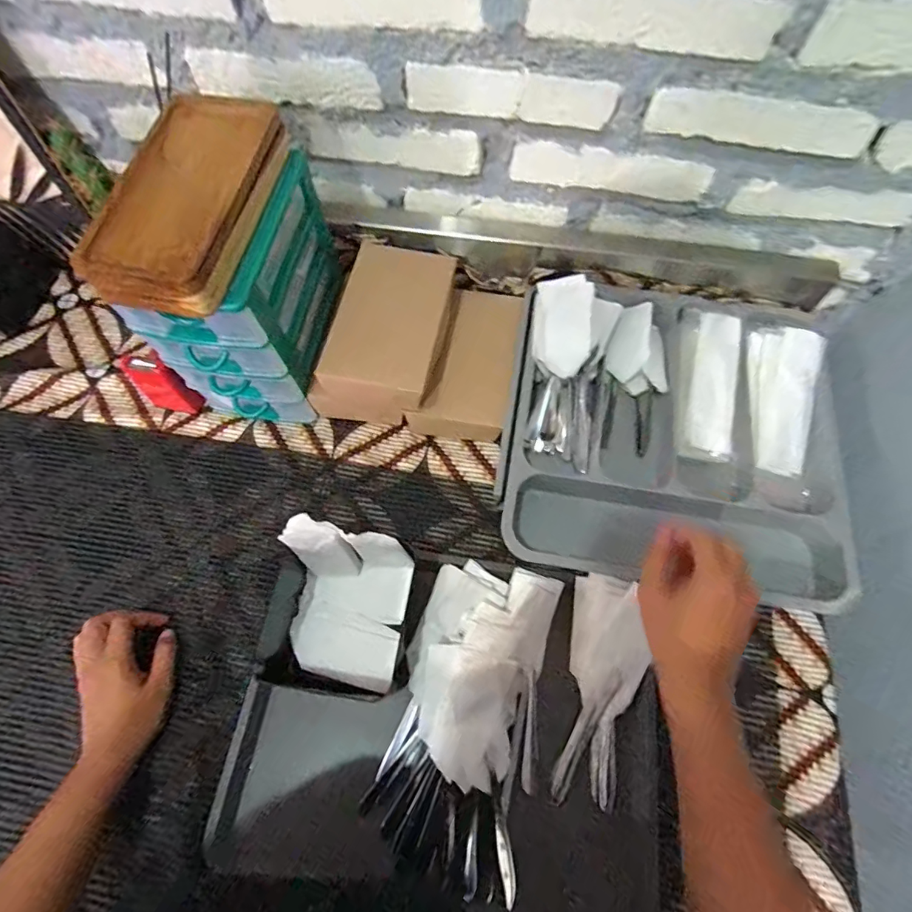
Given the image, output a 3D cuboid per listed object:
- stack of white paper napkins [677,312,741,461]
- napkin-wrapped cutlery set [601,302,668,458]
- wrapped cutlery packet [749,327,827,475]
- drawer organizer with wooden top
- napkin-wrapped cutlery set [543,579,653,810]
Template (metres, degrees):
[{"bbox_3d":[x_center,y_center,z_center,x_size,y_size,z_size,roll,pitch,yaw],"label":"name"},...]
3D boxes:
[{"bbox_3d":[0.275,-0.075,0.522,0.058,0.023,0.153,7,83,4],"label":"stack of white paper napkins"},{"bbox_3d":[0.200,-0.091,0.544,0.066,0.018,0.167,7,85,3],"label":"napkin-wrapped cutlery set"},{"bbox_3d":[0.346,-0.059,0.508,0.065,0.018,0.152,8,82,4],"label":"wrapped cutlery packet"},{"bbox_3d":[-0.209,-0.167,0.482,0.117,0.252,0.187,8,67,4],"label":"drawer organizer with wooden top"},{"bbox_3d":[0.131,0.202,0.422,0.065,0.027,0.183,12,68,6],"label":"napkin-wrapped cutlery set"}]

